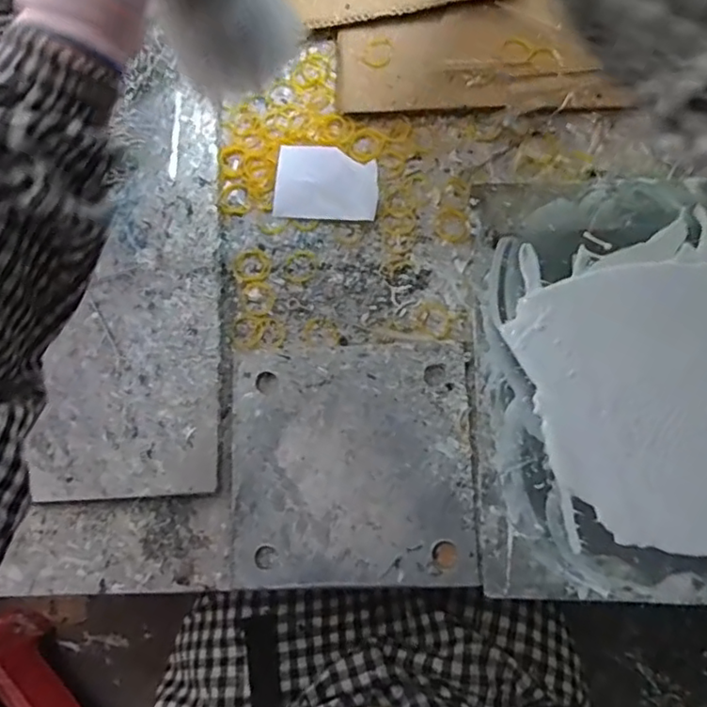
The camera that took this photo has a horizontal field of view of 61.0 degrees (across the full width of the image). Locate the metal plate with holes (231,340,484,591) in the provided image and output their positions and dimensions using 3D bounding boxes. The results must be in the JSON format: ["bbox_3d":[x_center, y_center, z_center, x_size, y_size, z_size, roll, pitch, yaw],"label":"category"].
[{"bbox_3d":[0.001,0.090,0.496,0.196,0.015,0.197,-2,77,1],"label":"metal plate with holes"}]

